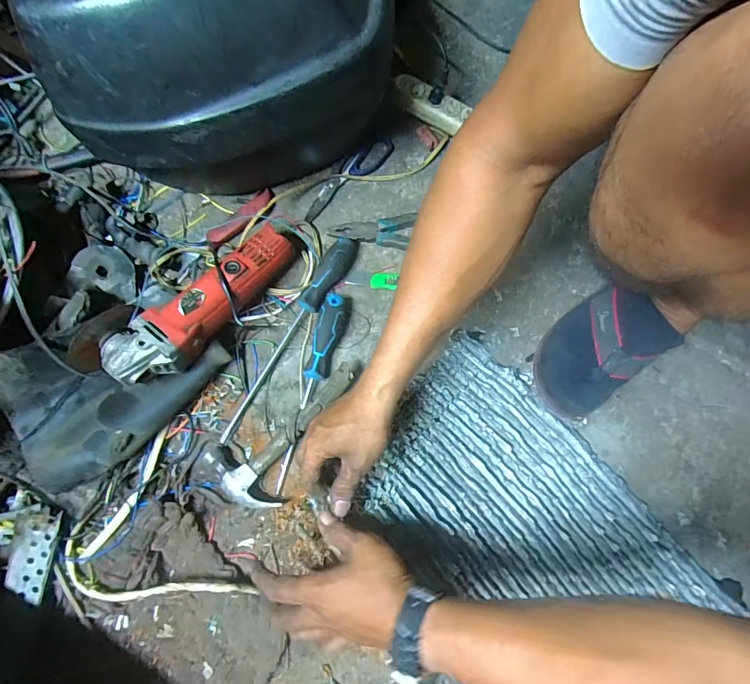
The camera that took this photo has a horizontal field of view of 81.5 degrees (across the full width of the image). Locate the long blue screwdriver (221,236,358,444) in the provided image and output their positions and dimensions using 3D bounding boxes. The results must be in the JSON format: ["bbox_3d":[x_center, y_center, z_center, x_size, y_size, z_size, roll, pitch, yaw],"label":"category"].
[{"bbox_3d":[-0.110,-0.010,0.565,0.033,0.031,0.305,29,77,8],"label":"long blue screwdriver"}]

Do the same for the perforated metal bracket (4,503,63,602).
[{"bbox_3d":[-0.377,0.228,0.476,0.046,0.019,0.101,15,94,4],"label":"perforated metal bracket"}]

